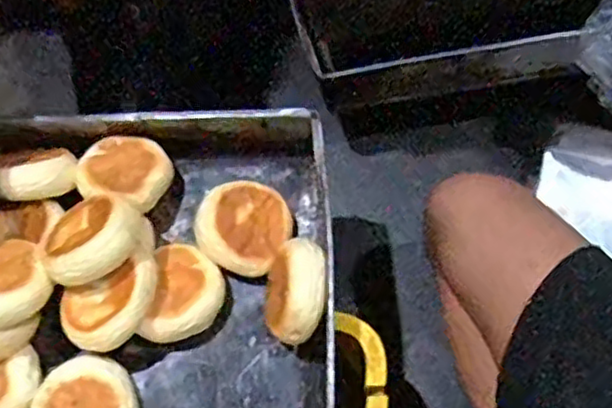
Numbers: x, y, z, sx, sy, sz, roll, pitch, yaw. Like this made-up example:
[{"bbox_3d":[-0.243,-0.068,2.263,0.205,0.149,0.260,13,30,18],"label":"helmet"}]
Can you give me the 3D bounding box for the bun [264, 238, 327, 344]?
[{"bbox_3d":[-0.009,0.079,0.642,0.041,0.068,0.087,-1,72,-33],"label":"bun"}]

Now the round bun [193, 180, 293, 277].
[{"bbox_3d":[-0.060,0.019,0.687,0.087,0.050,0.085,30,73,13],"label":"round bun"}]

